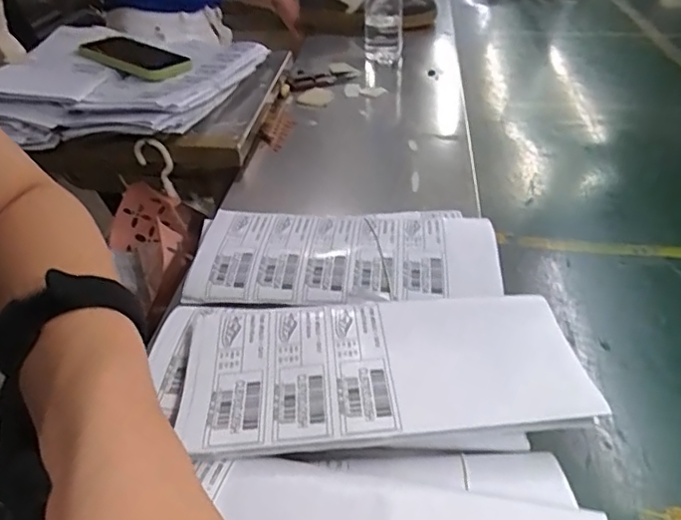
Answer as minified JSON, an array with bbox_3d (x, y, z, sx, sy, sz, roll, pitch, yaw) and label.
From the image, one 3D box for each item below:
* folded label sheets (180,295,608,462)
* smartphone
[{"bbox_3d":[0.026,0.071,0.383,0.252,0.022,0.122,-4,38,-4],"label":"folded label sheets"},{"bbox_3d":[-0.265,-0.268,0.752,0.147,0.015,0.074,27,47,21],"label":"smartphone"}]

